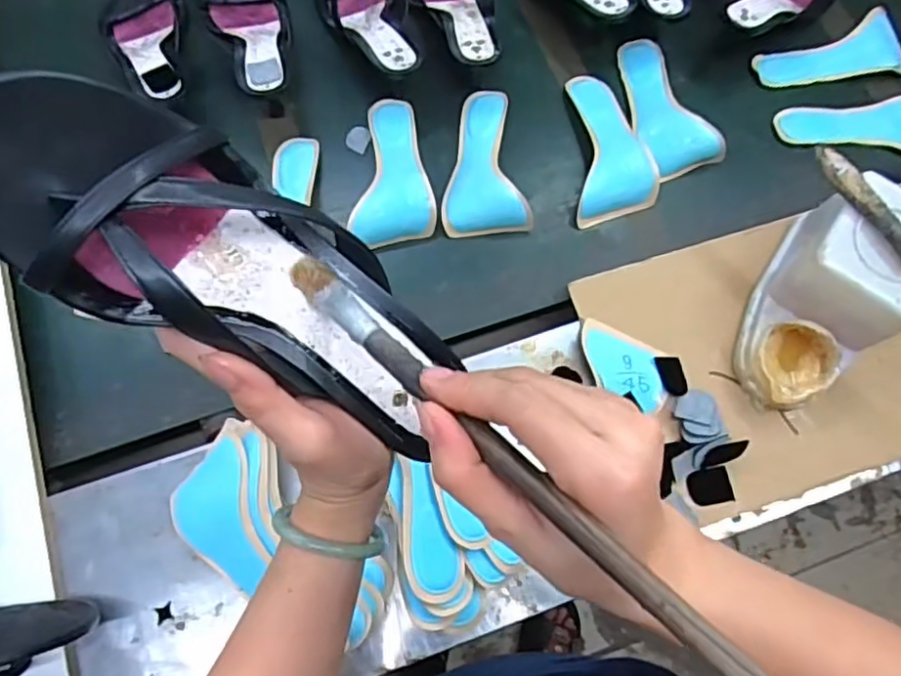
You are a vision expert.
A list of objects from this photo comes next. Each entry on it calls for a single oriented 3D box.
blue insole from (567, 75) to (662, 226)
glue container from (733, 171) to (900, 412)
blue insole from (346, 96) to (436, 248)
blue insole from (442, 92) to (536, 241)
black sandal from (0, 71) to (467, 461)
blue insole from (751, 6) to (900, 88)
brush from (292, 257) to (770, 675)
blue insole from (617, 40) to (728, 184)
[{"bbox_3d":[0.171,-0.213,0.712,0.084,0.023,0.187,-5,71,-4],"label":"blue insole"},{"bbox_3d":[0.334,-0.032,0.576,0.104,0.113,0.184,33,73,9],"label":"glue container"},{"bbox_3d":[-0.070,-0.183,0.690,0.083,0.028,0.181,-10,71,-5],"label":"blue insole"},{"bbox_3d":[0.033,-0.196,0.696,0.086,0.029,0.174,-4,71,-4],"label":"blue insole"},{"bbox_3d":[-0.084,-0.030,0.286,0.231,0.052,0.088,32,68,-29],"label":"black sandal"},{"bbox_3d":[0.443,-0.329,0.765,0.172,0.026,0.073,-14,72,-7],"label":"blue insole"},{"bbox_3d":[0.019,0.042,0.241,0.016,0.008,0.270,-41,57,-14],"label":"brush"},{"bbox_3d":[0.230,-0.265,0.732,0.084,0.046,0.195,-17,72,-8],"label":"blue insole"}]

